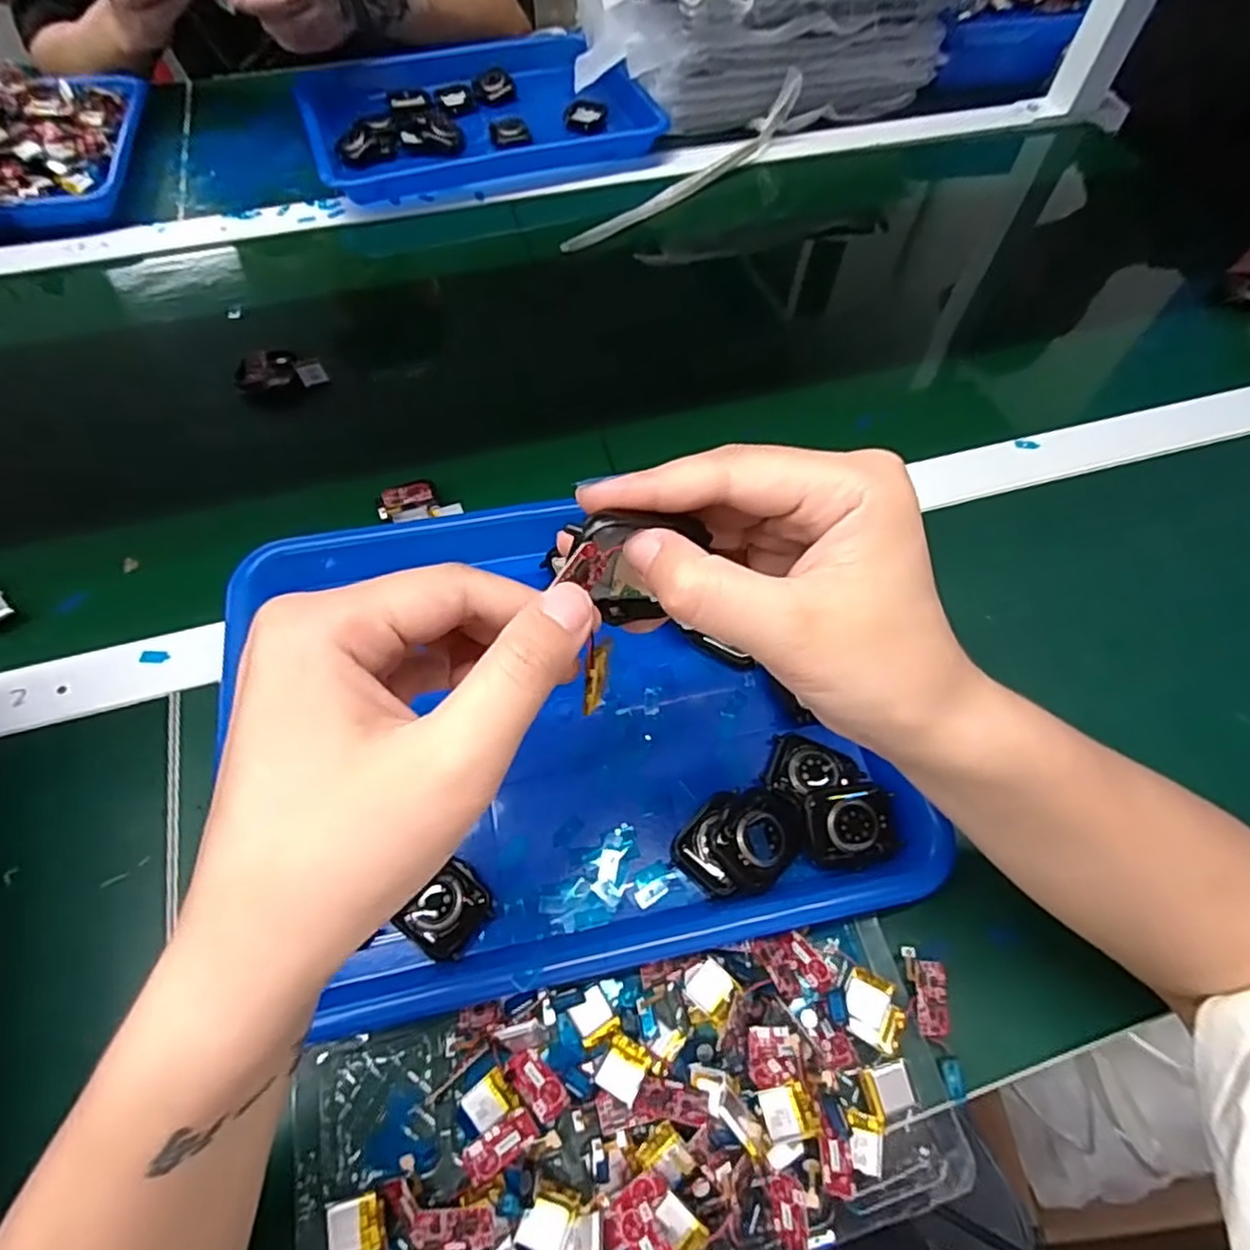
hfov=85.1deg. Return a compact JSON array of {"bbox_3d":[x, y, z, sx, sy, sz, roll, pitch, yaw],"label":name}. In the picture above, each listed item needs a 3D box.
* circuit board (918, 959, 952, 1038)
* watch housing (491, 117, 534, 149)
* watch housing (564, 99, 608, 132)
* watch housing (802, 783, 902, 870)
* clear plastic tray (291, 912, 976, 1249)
[{"bbox_3d":[0.139,0.169,0.307,0.017,0.005,0.030,13,69,-5],"label":"circuit board"},{"bbox_3d":[-0.110,-0.478,0.659,0.037,0.011,0.040,-8,60,-6],"label":"watch housing"},{"bbox_3d":[-0.039,-0.505,0.674,0.042,0.010,0.036,0,60,-2],"label":"watch housing"},{"bbox_3d":[0.107,0.093,0.318,0.042,0.006,0.035,-5,60,-5],"label":"watch housing"},{"bbox_3d":[0.002,0.205,0.276,0.260,0.029,0.111,-10,61,-7],"label":"clear plastic tray"}]

